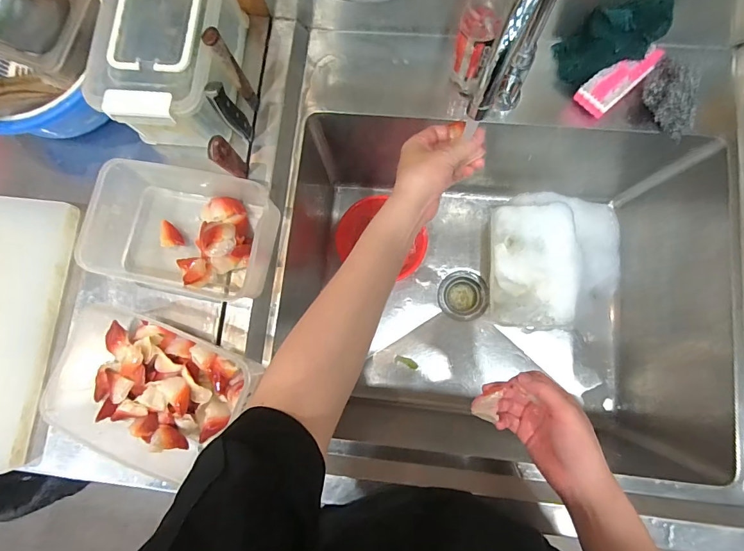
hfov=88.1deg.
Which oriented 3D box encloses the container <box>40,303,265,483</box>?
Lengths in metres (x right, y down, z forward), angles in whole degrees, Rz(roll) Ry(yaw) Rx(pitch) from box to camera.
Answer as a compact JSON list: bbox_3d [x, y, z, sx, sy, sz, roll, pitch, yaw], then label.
[{"bbox_3d":[-0.311,0.148,0.535,0.256,0.059,0.172,23,83,7],"label":"container"}]

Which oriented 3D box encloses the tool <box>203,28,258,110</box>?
[{"bbox_3d":[-0.198,-0.291,0.552,0.021,0.137,0.026,-33,81,-2],"label":"tool"}]

